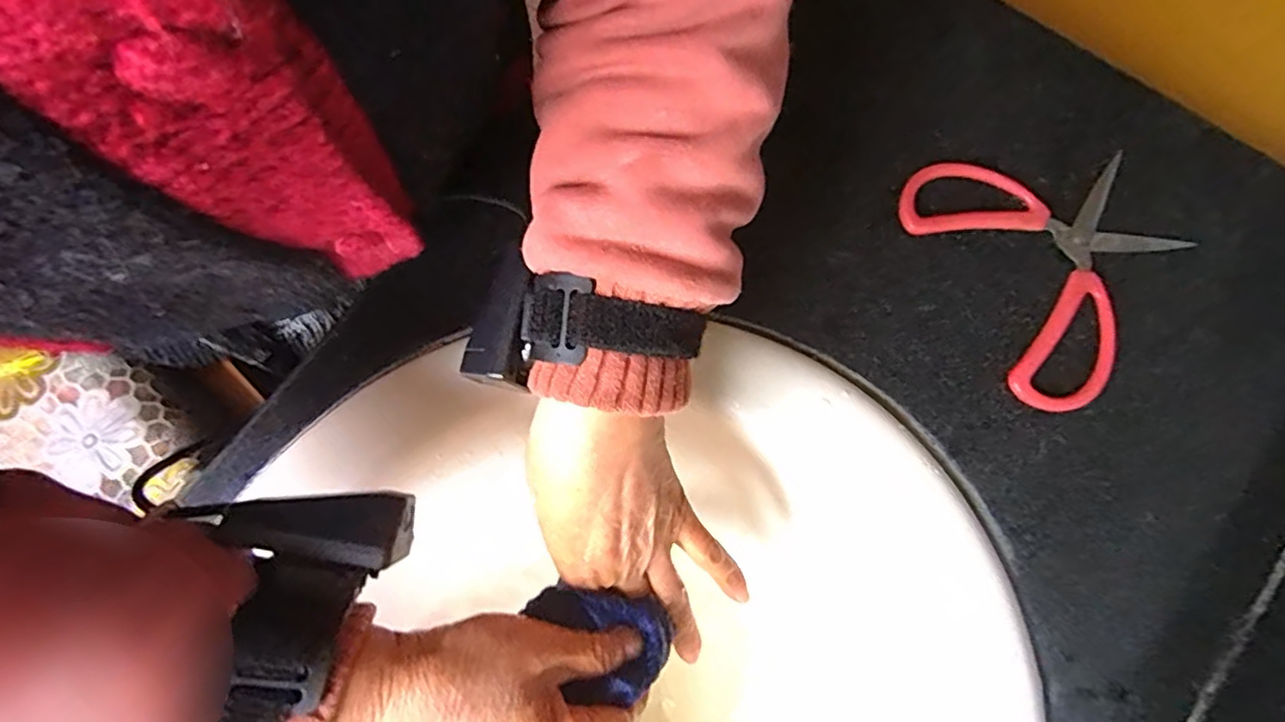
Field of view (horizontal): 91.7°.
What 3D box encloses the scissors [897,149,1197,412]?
[{"bbox_3d":[0.239,-0.063,0.363,0.131,0.013,0.156,-28,78,-5],"label":"scissors"}]

